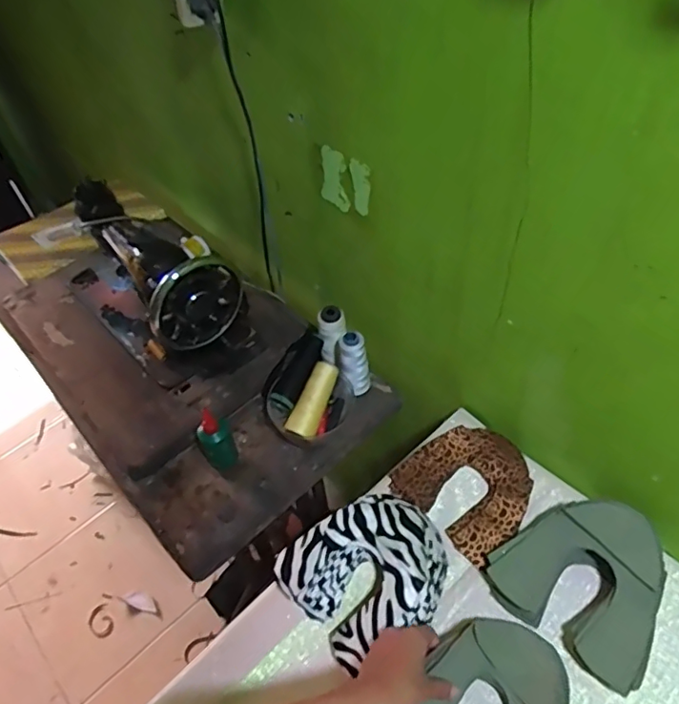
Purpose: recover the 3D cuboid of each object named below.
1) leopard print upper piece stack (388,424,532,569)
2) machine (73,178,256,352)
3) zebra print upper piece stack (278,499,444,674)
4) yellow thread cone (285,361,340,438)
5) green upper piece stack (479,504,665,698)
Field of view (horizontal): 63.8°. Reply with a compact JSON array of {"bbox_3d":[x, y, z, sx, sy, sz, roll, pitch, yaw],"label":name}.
[{"bbox_3d":[0.167,0.170,0.714,0.155,0.035,0.149,32,60,29],"label":"leopard print upper piece stack"},{"bbox_3d":[-0.278,-0.128,0.881,0.151,0.217,0.323,-30,53,-19],"label":"machine"},{"bbox_3d":[0.034,0.254,0.636,0.174,0.077,0.146,-32,54,-20],"label":"zebra print upper piece stack"},{"bbox_3d":[-0.035,0.068,0.774,0.037,0.038,0.114,18,68,20],"label":"yellow thread cone"},{"bbox_3d":[0.279,0.252,0.609,0.161,0.065,0.179,-36,55,-23],"label":"green upper piece stack"}]

